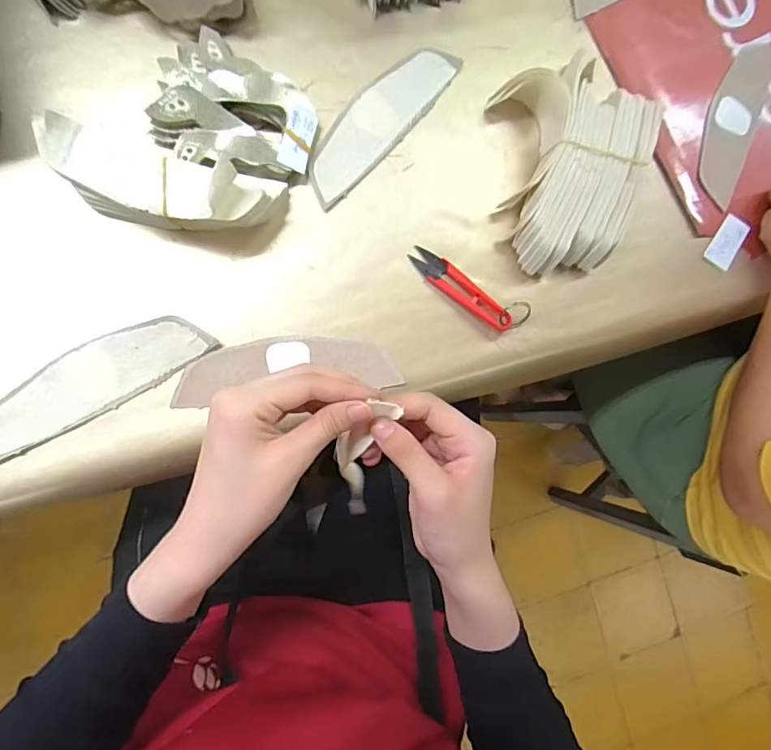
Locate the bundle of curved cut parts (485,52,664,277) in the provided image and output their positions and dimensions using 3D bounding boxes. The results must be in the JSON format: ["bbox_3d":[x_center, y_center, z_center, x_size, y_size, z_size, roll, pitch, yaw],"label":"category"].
[{"bbox_3d":[0.152,-0.186,0.428,0.132,0.046,0.187,21,84,-7],"label":"bundle of curved cut parts"}]

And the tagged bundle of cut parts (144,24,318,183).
[{"bbox_3d":[-0.117,-0.212,0.395,0.119,0.030,0.094,13,85,-8],"label":"tagged bundle of cut parts"}]

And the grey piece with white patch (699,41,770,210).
[{"bbox_3d":[0.342,-0.253,0.485,0.050,0.005,0.173,23,83,-7],"label":"grey piece with white patch"}]

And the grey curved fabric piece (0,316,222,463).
[{"bbox_3d":[-0.222,0.001,0.379,0.173,0.007,0.052,-30,94,-8],"label":"grey curved fabric piece"}]

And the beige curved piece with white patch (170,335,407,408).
[{"bbox_3d":[-0.078,-0.007,0.404,0.177,0.004,0.049,-6,88,-9],"label":"beige curved piece with white patch"}]

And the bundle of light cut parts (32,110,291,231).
[{"bbox_3d":[-0.160,-0.141,0.364,0.159,0.065,0.061,14,85,-8],"label":"bundle of light cut parts"}]

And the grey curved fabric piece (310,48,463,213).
[{"bbox_3d":[-0.006,-0.220,0.426,0.050,0.005,0.173,43,81,-5],"label":"grey curved fabric piece"}]

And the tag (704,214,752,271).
[{"bbox_3d":[0.329,-0.128,0.477,0.027,0.005,0.052,29,88,2],"label":"tag"}]

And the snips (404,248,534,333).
[{"bbox_3d":[0.072,-0.073,0.426,0.113,0.015,0.026,34,82,-6],"label":"snips"}]

